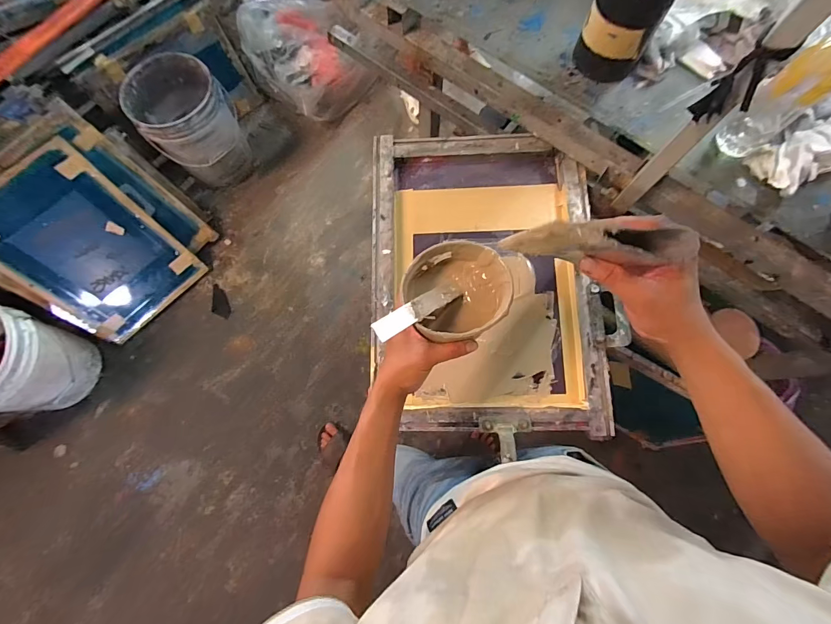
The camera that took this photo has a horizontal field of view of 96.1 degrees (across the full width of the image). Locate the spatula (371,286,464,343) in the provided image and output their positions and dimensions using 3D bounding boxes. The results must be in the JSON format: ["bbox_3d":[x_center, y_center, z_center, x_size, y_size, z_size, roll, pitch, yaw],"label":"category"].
[{"bbox_3d":[0.008,-0.005,0.404,0.124,0.013,0.022,-28,75,-34],"label":"spatula"}]

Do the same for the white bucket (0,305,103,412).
[{"bbox_3d":[-1.274,0.164,1.175,0.287,0.332,0.321,10,75,3],"label":"white bucket"}]

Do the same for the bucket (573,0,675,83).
[{"bbox_3d":[0.327,-0.464,0.570,0.104,0.165,0.126,33,77,9],"label":"bucket"}]

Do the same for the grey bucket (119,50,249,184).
[{"bbox_3d":[-0.845,-0.712,1.410,0.301,0.338,0.325,0,75,0],"label":"grey bucket"}]

